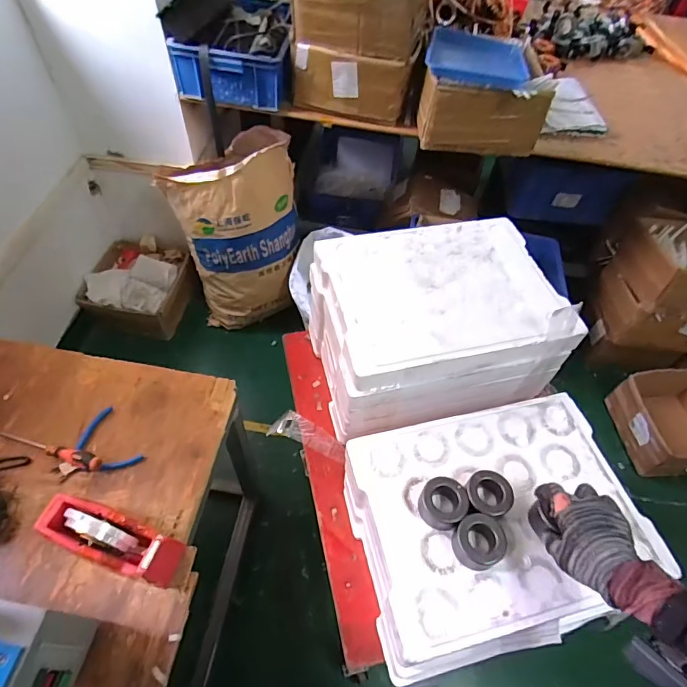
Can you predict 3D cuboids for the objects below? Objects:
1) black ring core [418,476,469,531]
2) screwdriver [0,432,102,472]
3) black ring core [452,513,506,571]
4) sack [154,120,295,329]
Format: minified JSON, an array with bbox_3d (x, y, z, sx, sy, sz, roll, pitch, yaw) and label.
[{"bbox_3d":[0.136,0.215,0.615,0.060,0.040,0.061,2,55,-3],"label":"black ring core"},{"bbox_3d":[-0.538,0.188,0.827,0.229,0.026,0.026,10,54,17],"label":"screwdriver"},{"bbox_3d":[0.172,0.253,0.587,0.070,0.040,0.068,-2,55,-6],"label":"black ring core"},{"bbox_3d":[-0.369,-0.377,1.611,0.409,0.606,0.313,-5,55,-8],"label":"sack"}]

